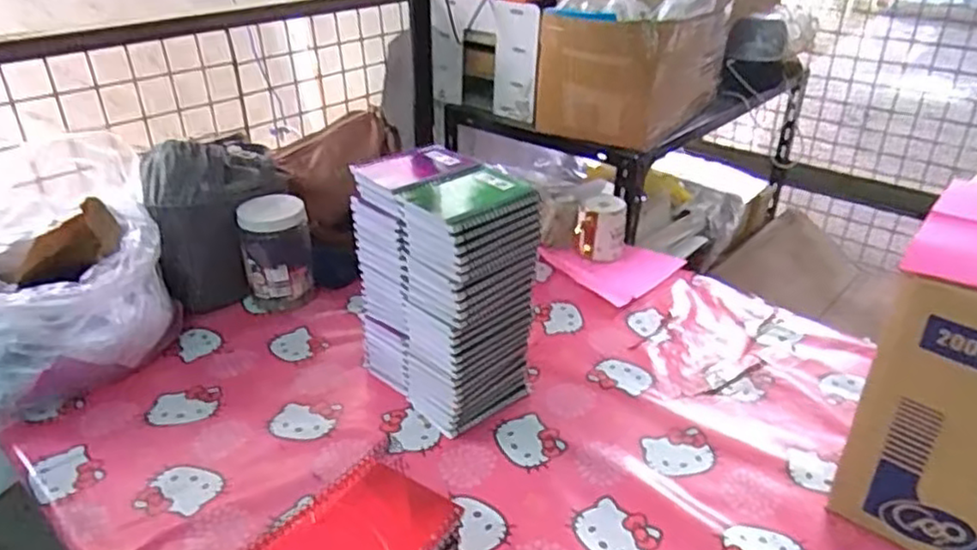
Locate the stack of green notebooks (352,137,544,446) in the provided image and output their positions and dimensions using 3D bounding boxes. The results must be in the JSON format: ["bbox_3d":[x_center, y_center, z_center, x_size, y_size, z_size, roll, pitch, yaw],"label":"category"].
[{"bbox_3d":[-0.053,0.016,0.842,0.131,0.286,0.188,-24,38,-36],"label":"stack of green notebooks"}]

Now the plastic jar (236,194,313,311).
[{"bbox_3d":[-0.327,-0.033,1.061,0.098,0.159,0.082,-8,31,-15],"label":"plastic jar"}]

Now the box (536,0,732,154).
[{"bbox_3d":[0.275,-0.393,1.305,0.230,0.208,0.349,22,36,34],"label":"box"}]

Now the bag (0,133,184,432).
[{"bbox_3d":[-0.590,0.003,0.912,0.302,0.245,0.254,-21,36,-32],"label":"bag"}]

